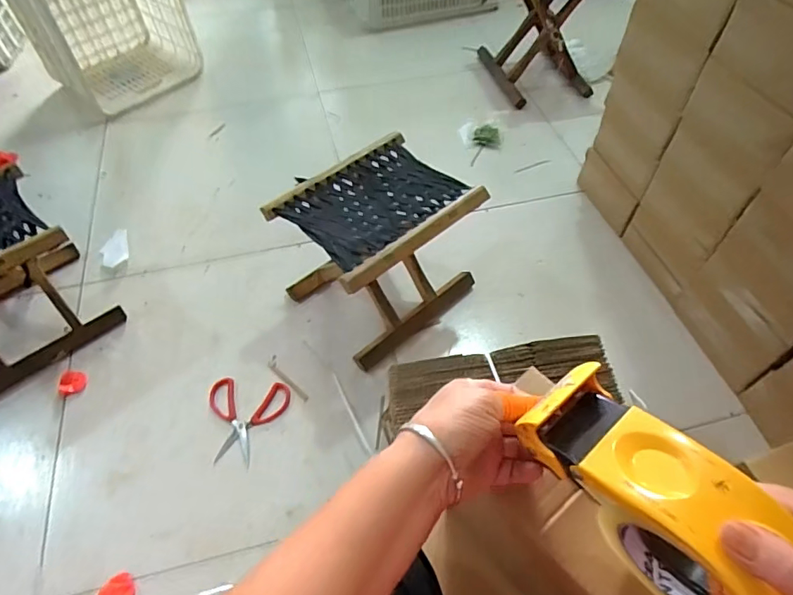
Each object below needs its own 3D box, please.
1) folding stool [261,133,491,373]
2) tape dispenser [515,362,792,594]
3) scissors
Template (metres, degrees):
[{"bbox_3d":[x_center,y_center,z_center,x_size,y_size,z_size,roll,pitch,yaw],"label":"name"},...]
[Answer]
[{"bbox_3d":[-0.032,-0.091,0.952,0.297,0.252,0.249,-34,60,-24],"label":"folding stool"},{"bbox_3d":[0.156,0.134,0.315,0.065,0.101,0.168,-30,58,-22],"label":"tape dispenser"},{"bbox_3d":[-0.268,0.218,0.889,0.137,0.016,0.147,6,58,-4],"label":"scissors"}]

